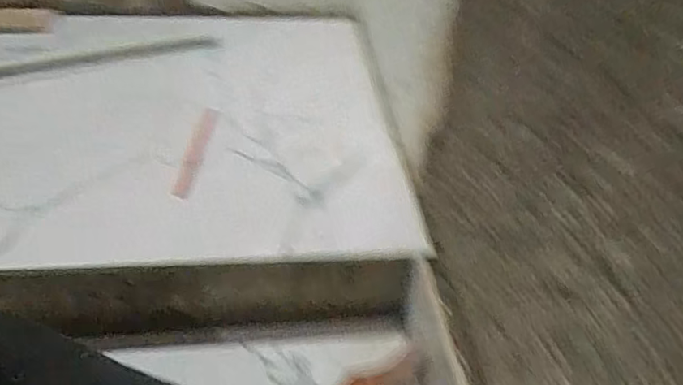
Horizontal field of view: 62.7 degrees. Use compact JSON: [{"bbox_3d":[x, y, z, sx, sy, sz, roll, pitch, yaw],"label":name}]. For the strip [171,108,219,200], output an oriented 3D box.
[{"bbox_3d":[-0.177,-0.051,0.682,0.024,0.004,0.183,3,39,-2],"label":"strip"}]

